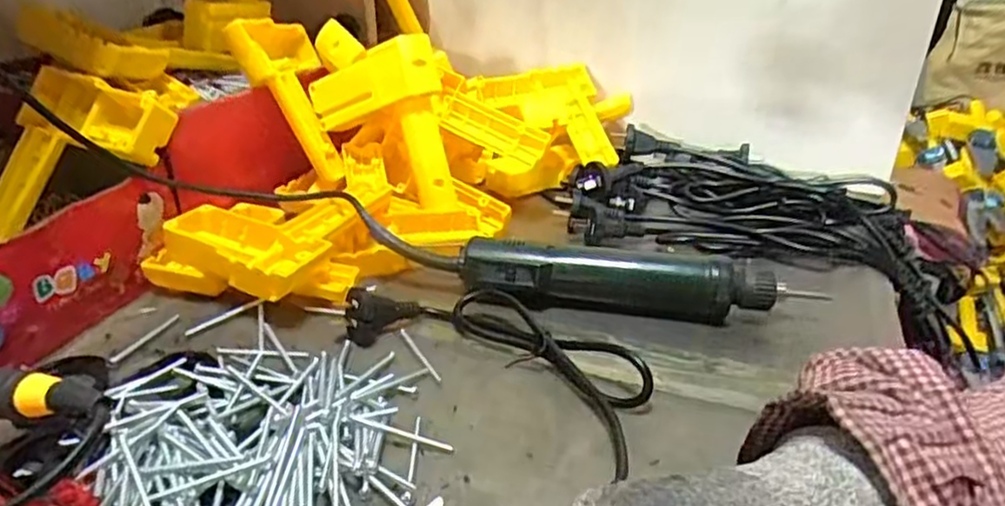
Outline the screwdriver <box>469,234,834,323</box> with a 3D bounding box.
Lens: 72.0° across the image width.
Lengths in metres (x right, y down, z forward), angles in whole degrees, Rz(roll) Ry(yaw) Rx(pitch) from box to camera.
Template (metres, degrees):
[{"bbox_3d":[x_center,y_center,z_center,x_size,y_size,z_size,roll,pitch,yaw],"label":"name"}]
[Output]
[{"bbox_3d":[0.089,0.023,0.483,0.237,0.041,0.033,6,28,11],"label":"screwdriver"}]

